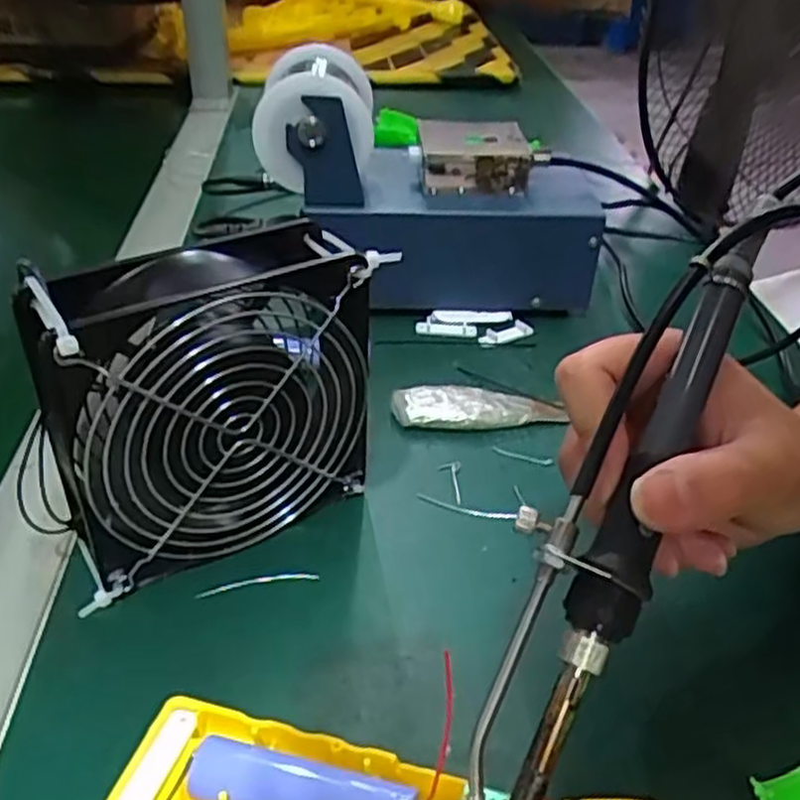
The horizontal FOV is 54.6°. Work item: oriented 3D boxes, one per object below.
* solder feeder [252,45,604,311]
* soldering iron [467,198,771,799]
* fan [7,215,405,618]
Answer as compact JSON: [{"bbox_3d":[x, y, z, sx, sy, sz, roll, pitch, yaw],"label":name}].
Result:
[{"bbox_3d":[0.019,-0.135,0.496,0.205,0.139,0.106,1,35,-1],"label":"solder feeder"},{"bbox_3d":[0.062,0.026,0.222,0.034,0.016,0.192,22,76,21],"label":"soldering iron"},{"bbox_3d":[-0.072,0.003,0.305,0.120,0.125,0.042,-19,40,-28],"label":"fan"}]

